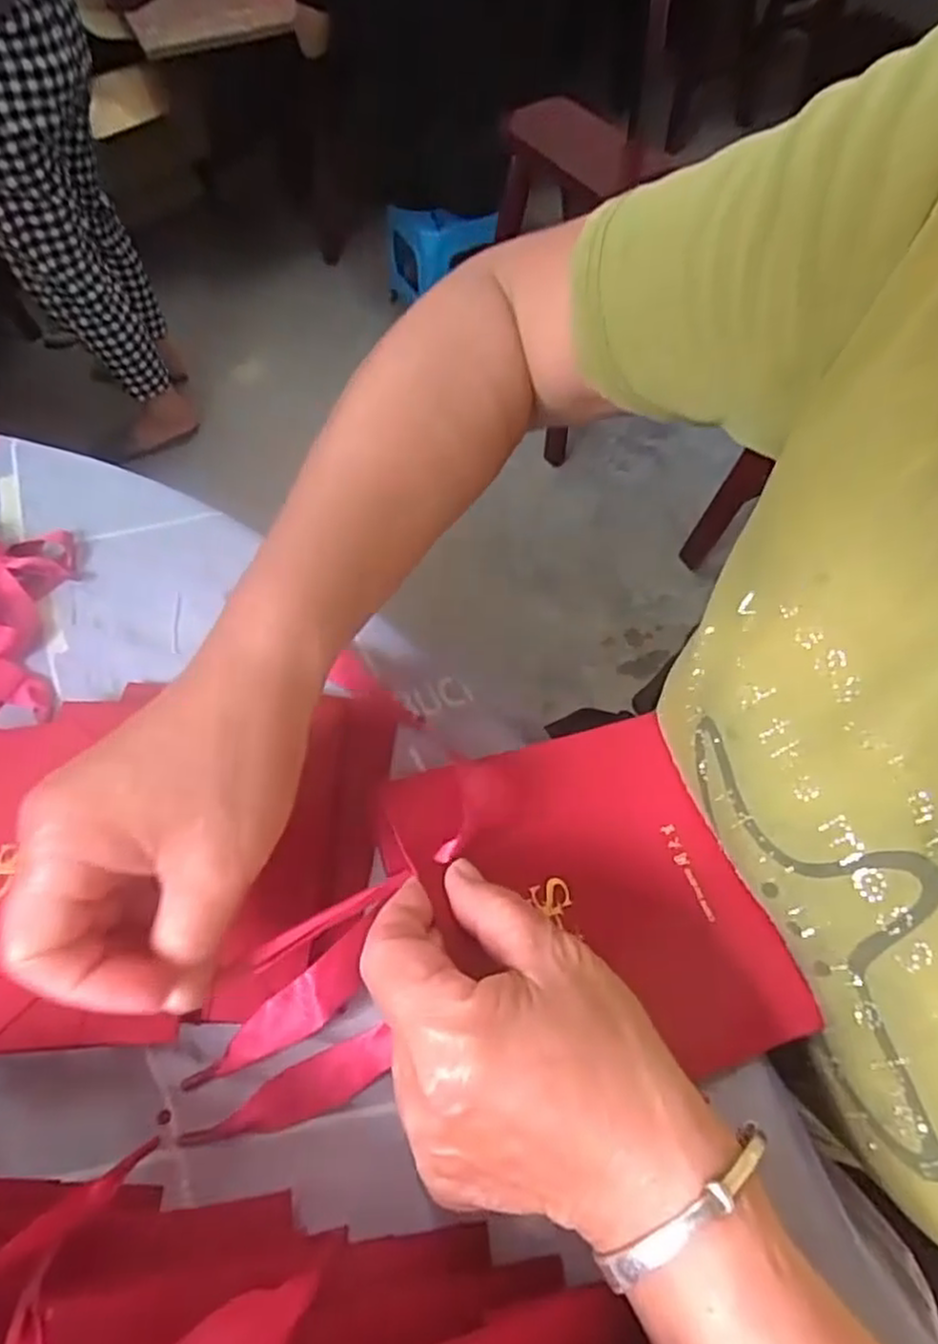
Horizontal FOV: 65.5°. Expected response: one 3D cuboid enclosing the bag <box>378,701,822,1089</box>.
[{"bbox_3d":[0.046,0.087,0.281,0.132,0.027,0.137,-12,62,-22],"label":"bag"}]

